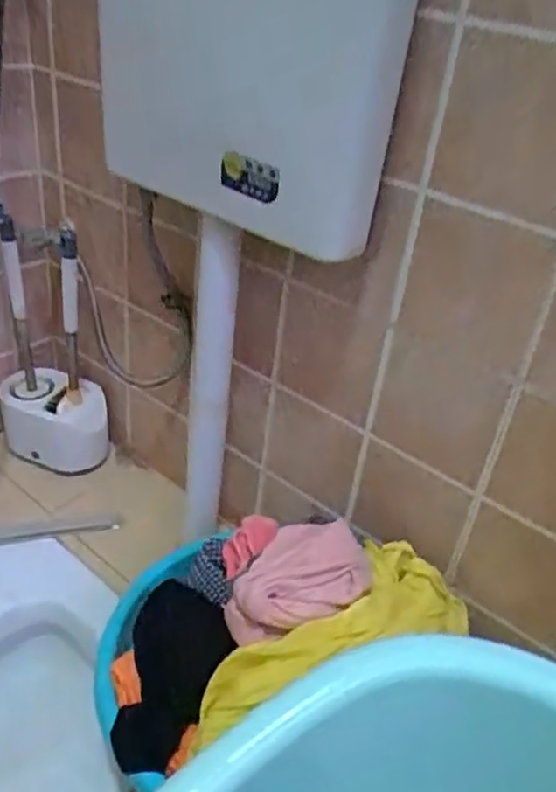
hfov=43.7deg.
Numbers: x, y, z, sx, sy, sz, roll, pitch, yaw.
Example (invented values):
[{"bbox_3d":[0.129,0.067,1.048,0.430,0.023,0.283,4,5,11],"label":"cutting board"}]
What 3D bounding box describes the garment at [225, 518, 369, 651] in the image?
[{"bbox_3d":[0.025,0.188,0.711,0.116,0.052,0.168,20,35,21],"label":"garment"}]

